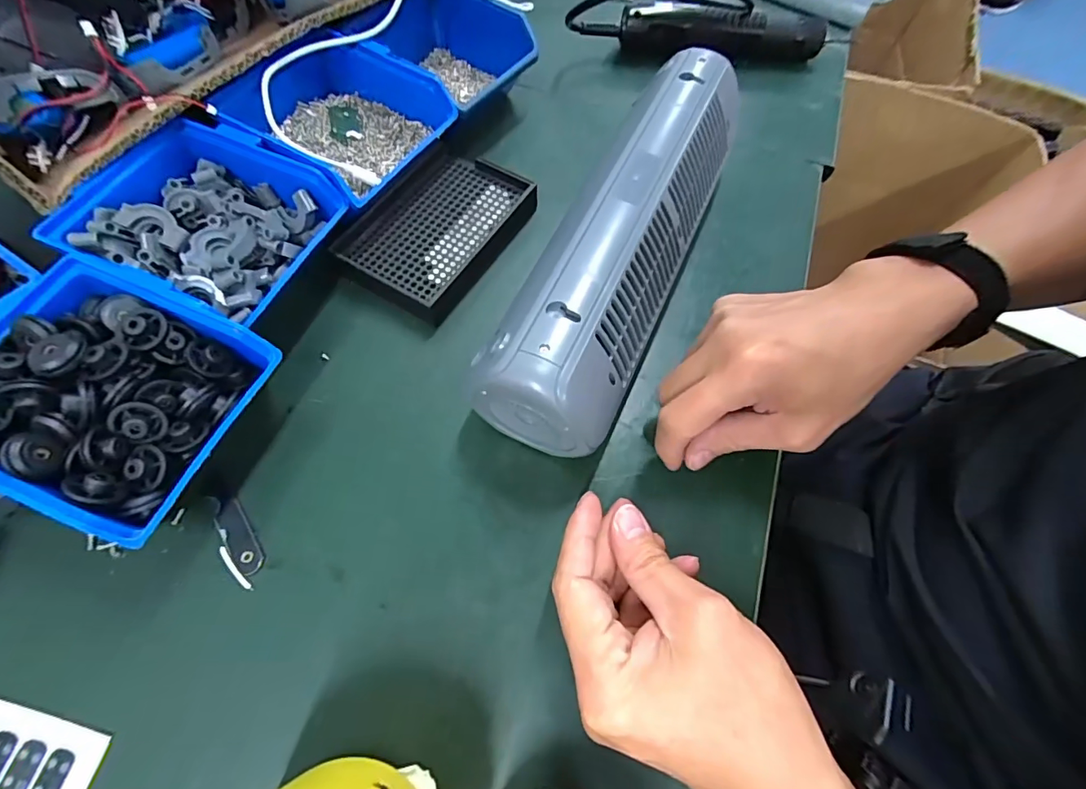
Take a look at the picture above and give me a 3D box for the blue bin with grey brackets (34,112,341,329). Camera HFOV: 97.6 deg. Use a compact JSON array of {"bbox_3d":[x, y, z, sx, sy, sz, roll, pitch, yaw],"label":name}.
[{"bbox_3d":[-0.210,-0.105,0.306,0.127,0.051,0.121,27,67,9],"label":"blue bin with grey brackets"}]

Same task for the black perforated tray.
[{"bbox_3d":[-0.078,-0.125,0.355,0.102,0.021,0.135,26,67,9],"label":"black perforated tray"}]

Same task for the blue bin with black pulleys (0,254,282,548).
[{"bbox_3d":[-0.231,0.003,0.260,0.135,0.074,0.115,21,66,7],"label":"blue bin with black pulleys"}]

